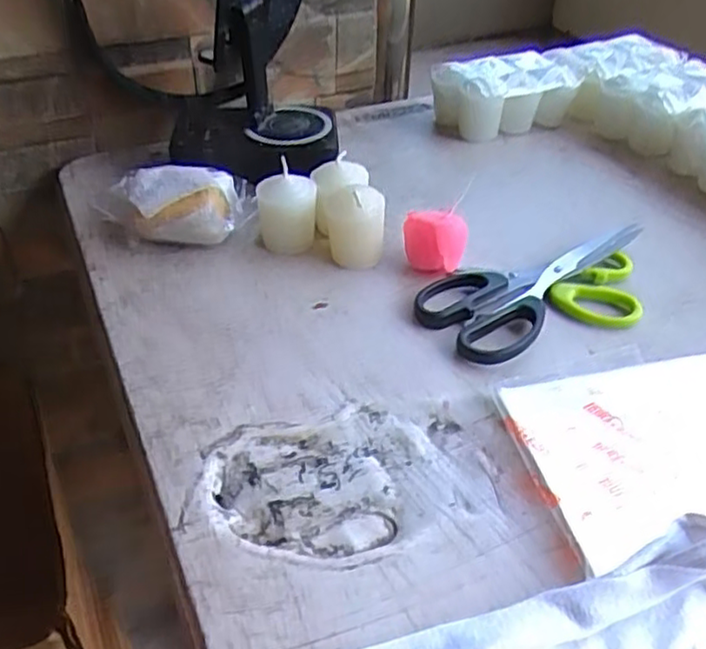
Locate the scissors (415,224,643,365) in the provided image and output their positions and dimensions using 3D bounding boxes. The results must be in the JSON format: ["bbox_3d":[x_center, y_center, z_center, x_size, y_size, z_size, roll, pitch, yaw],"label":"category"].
[{"bbox_3d":[0.115,-0.029,0.428,0.164,0.011,0.065,-29,49,-29],"label":"scissors"}]

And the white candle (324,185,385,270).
[{"bbox_3d":[0.002,-0.062,0.441,0.035,0.048,0.031,1,42,1],"label":"white candle"}]

